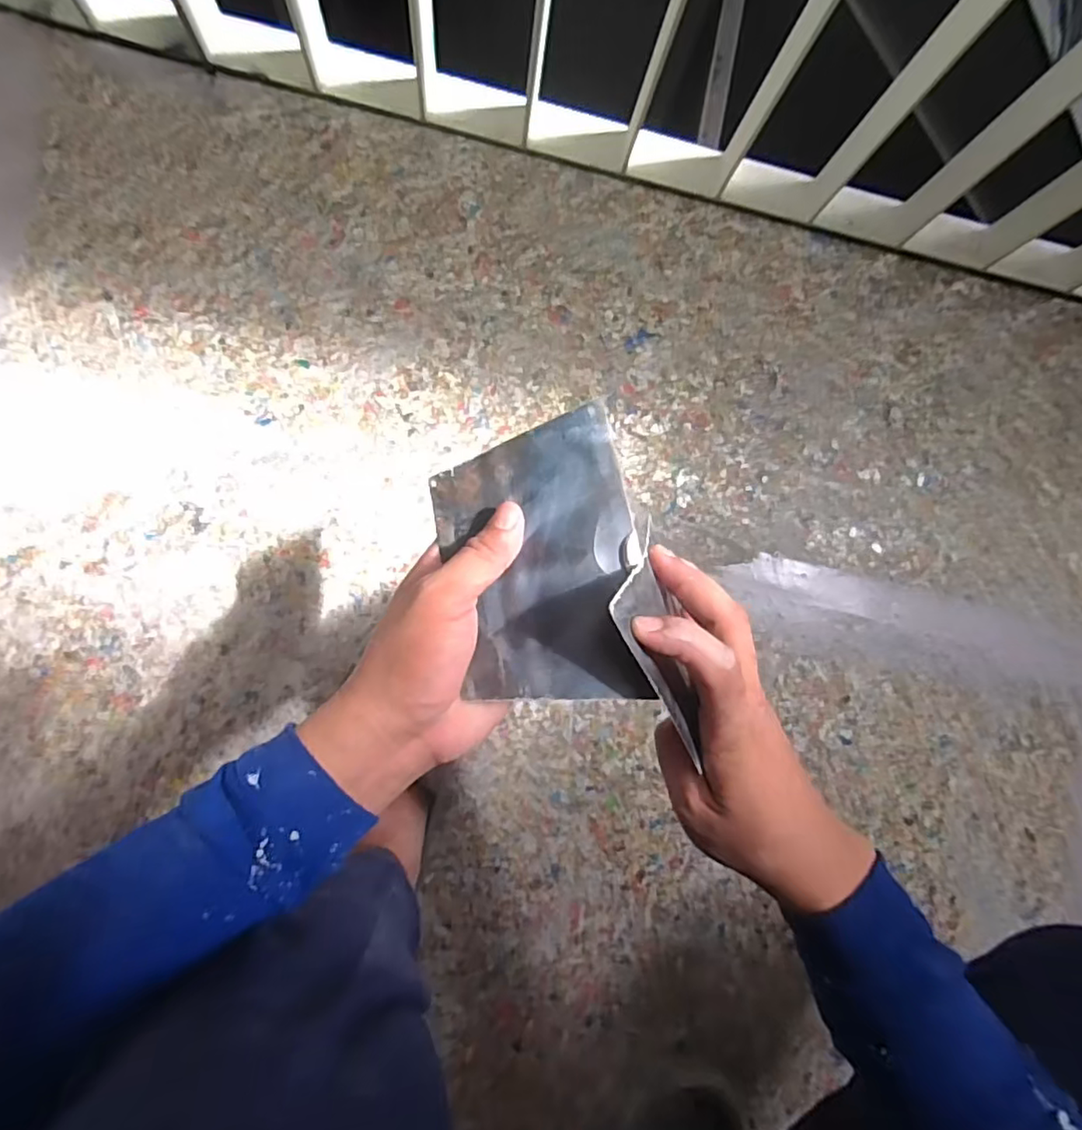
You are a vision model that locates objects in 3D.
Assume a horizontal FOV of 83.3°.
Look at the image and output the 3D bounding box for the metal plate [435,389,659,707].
[{"bbox_3d":[0.000,-0.003,0.297,0.094,0.004,0.140,-13,74,7],"label":"metal plate"}]

